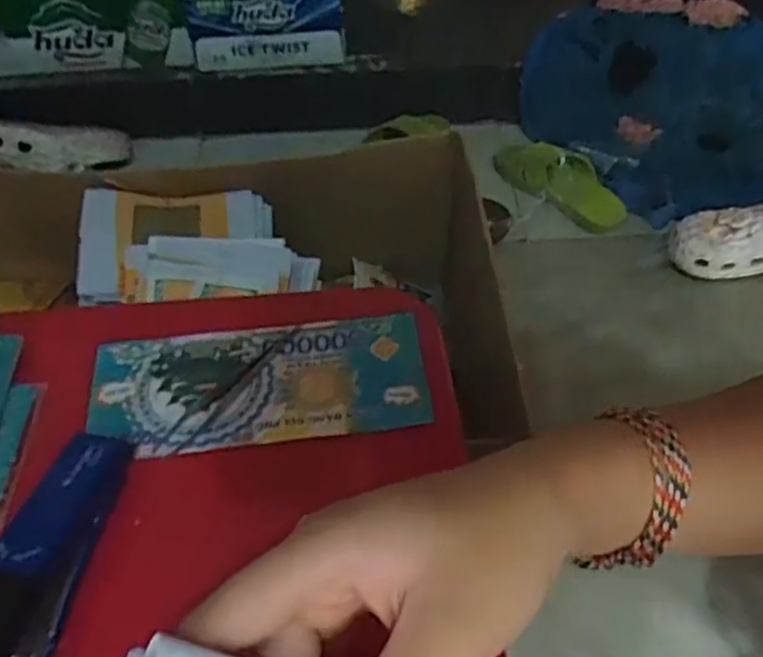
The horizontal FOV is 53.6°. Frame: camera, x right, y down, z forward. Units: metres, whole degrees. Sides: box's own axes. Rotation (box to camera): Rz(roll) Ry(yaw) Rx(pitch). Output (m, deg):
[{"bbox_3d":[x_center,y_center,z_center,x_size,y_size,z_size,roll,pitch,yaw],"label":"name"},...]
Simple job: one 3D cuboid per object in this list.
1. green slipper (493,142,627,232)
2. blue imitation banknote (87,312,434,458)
[{"bbox_3d":[0.263,-0.223,1.146,0.225,0.061,0.090,30,56,24],"label":"green slipper"},{"bbox_3d":[-0.053,0.023,0.330,0.143,0.004,0.060,-6,49,-3],"label":"blue imitation banknote"}]

